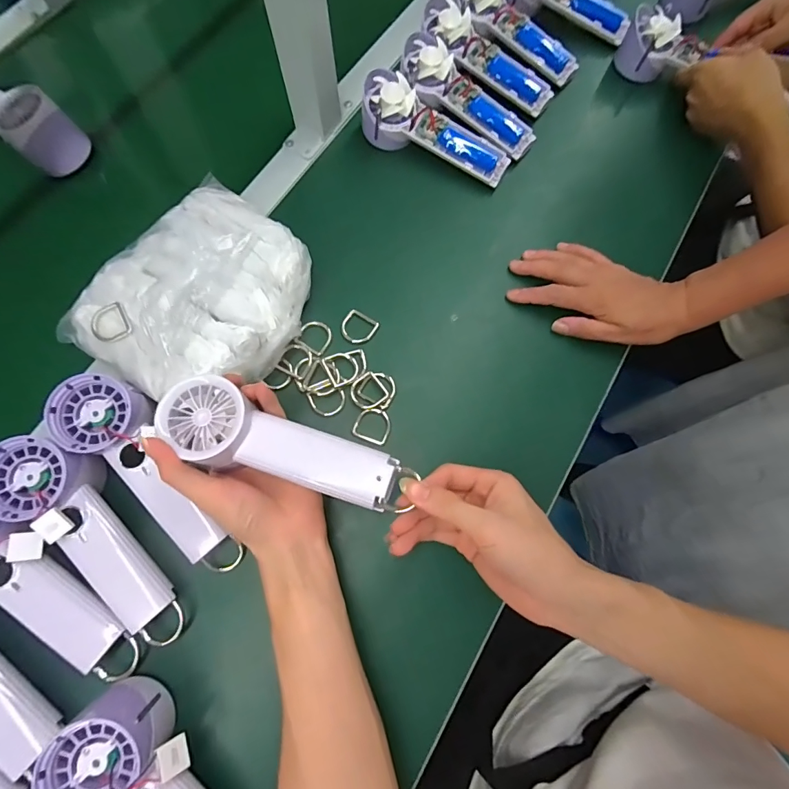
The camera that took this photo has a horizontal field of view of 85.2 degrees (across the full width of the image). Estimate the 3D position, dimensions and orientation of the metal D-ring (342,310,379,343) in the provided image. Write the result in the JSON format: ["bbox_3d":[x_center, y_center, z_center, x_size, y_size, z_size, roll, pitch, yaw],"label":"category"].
[{"bbox_3d":[-0.037,-0.067,0.429,0.033,0.008,0.032,35,76,11],"label":"metal D-ring"}]

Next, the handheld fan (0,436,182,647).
[{"bbox_3d":[-0.235,0.111,0.336,0.063,0.045,0.189,-40,93,-11],"label":"handheld fan"}]

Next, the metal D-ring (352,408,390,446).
[{"bbox_3d":[-0.020,0.028,0.394,0.033,0.006,0.034,19,67,5],"label":"metal D-ring"}]

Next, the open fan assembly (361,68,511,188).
[{"bbox_3d":[0.044,-0.290,0.483,0.177,0.051,0.058,27,74,-4],"label":"open fan assembly"}]

